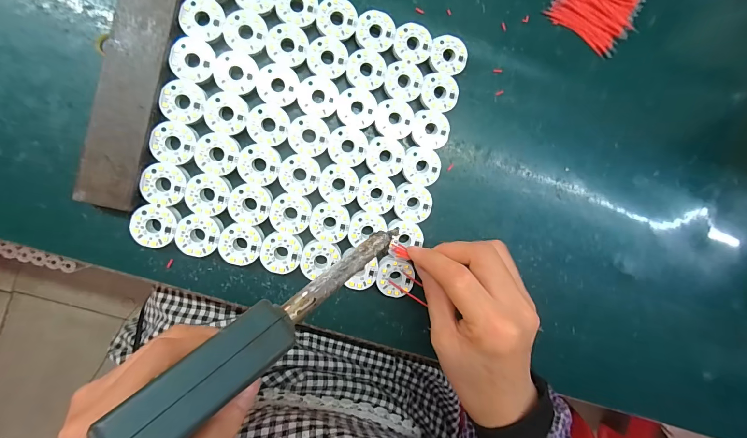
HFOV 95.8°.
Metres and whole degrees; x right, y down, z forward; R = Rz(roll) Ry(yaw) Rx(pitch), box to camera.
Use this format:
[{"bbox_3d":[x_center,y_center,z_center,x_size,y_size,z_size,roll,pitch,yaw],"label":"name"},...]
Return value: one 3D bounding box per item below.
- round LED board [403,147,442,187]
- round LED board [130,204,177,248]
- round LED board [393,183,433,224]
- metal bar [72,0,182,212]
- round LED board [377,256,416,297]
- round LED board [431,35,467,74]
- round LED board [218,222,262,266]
[{"bbox_3d":[0.040,-0.042,0.272,0.031,0.004,0.030,0,92,-9],"label":"round LED board"},{"bbox_3d":[-0.161,0.005,0.247,0.030,0.004,0.031,0,92,-9],"label":"round LED board"},{"bbox_3d":[0.033,-0.013,0.273,0.030,0.004,0.031,0,92,-9],"label":"round LED board"},{"bbox_3d":[-0.166,-0.108,0.238,0.036,0.017,0.199,14,90,-9],"label":"metal bar"},{"bbox_3d":[0.018,0.047,0.274,0.030,0.004,0.031,0,91,-7],"label":"round LED board"},{"bbox_3d":[0.061,-0.133,0.276,0.030,0.008,0.031,0,92,-9],"label":"round LED board"},{"bbox_3d":[-0.101,0.019,0.254,0.030,0.004,0.031,0,92,-9],"label":"round LED board"}]

